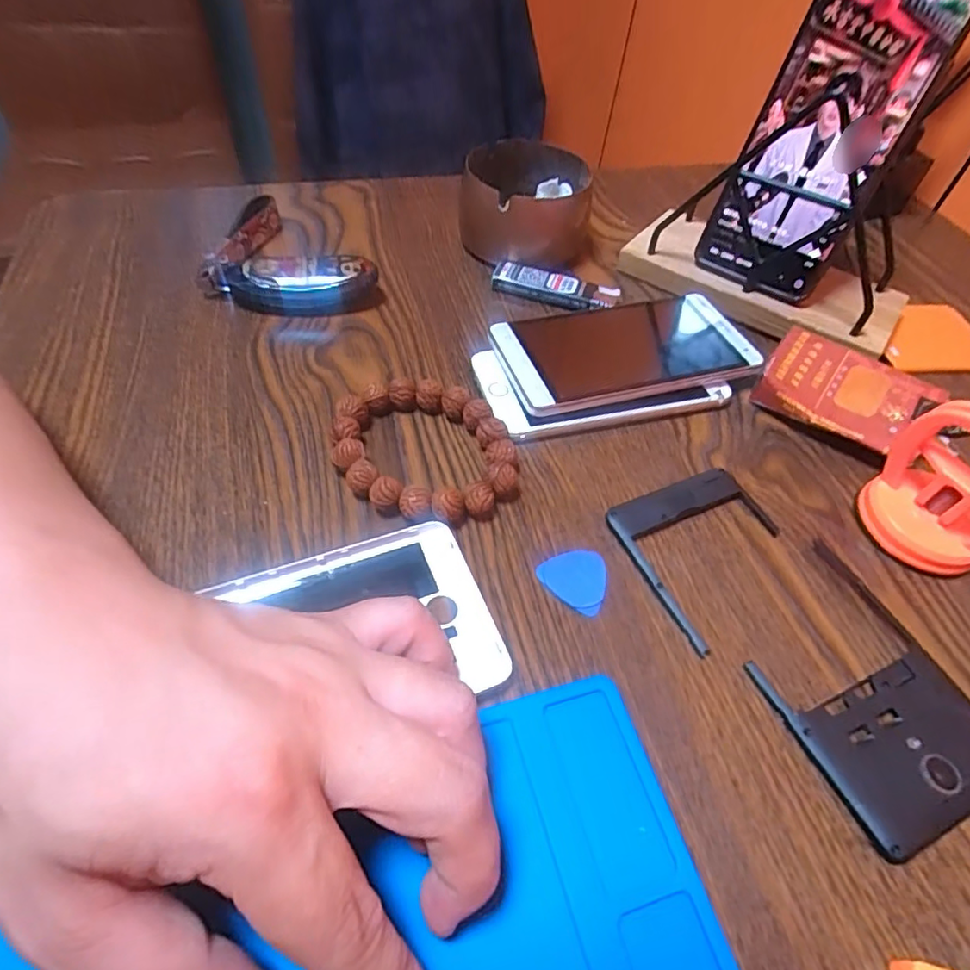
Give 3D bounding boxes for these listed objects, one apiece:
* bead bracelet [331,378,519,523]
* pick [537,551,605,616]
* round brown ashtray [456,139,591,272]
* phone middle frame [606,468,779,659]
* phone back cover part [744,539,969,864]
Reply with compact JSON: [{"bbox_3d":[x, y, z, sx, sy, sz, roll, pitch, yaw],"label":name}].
[{"bbox_3d":[-0.030,-0.017,0.274,0.078,0.016,0.084,3,52,-4],"label":"bead bracelet"},{"bbox_3d":[0.040,0.039,0.244,0.027,0.004,0.029,-35,63,-28],"label":"pick"},{"bbox_3d":[0.027,-0.184,0.378,0.080,0.049,0.087,8,52,1],"label":"round brown ashtray"},{"bbox_3d":[0.103,0.028,0.257,0.073,0.006,0.072,-18,56,-18],"label":"phone middle frame"},{"bbox_3d":[0.146,0.077,0.224,0.075,0.007,0.099,-17,56,-18],"label":"phone back cover part"}]

